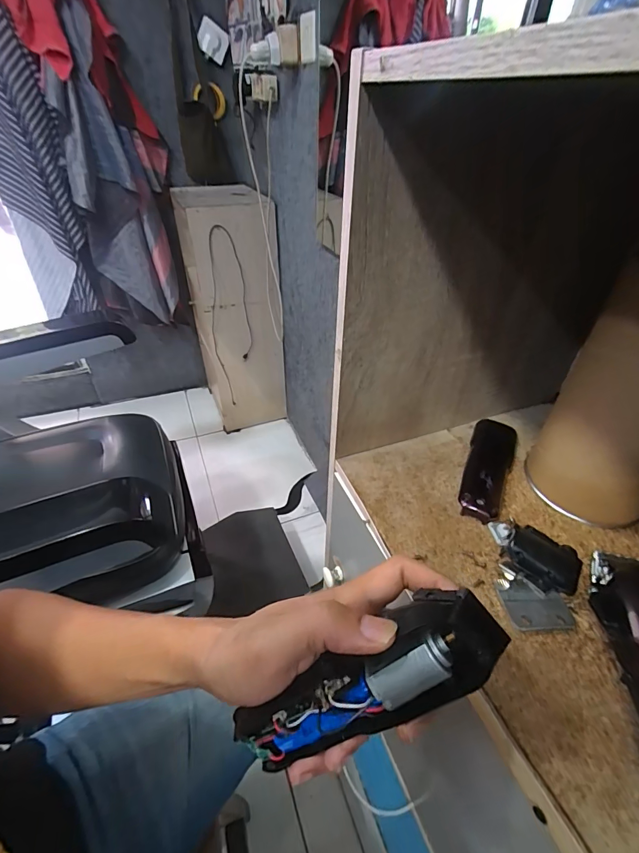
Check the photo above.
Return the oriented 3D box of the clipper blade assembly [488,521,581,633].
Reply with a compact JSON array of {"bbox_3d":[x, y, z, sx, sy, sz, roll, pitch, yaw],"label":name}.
[{"bbox_3d":[0.164,0.106,0.289,0.057,0.024,0.082,11,42,10],"label":"clipper blade assembly"}]

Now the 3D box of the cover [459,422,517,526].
[{"bbox_3d":[0.167,0.034,0.380,0.041,0.016,0.140,18,43,19],"label":"cover"}]

